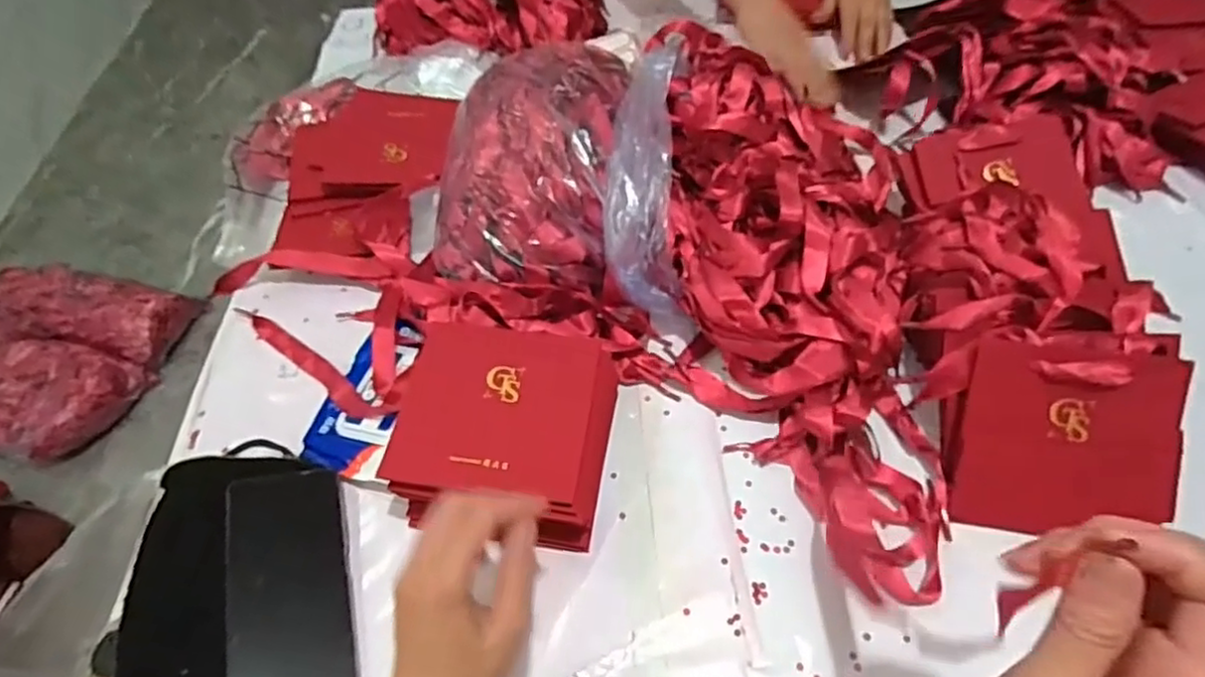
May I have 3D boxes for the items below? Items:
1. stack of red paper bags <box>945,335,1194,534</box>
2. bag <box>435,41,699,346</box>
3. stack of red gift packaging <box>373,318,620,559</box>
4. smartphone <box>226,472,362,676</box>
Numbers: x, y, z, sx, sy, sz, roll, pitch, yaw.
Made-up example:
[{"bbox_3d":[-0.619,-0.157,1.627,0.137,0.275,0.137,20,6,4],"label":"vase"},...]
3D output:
[{"bbox_3d":[0.333,0.068,0.487,0.152,0.143,0.028,-1,12,11],"label":"stack of red paper bags"},{"bbox_3d":[-0.030,-0.172,0.640,0.223,0.100,0.287,3,54,5],"label":"bag"},{"bbox_3d":[-0.075,0.073,0.526,0.152,0.073,0.161,5,54,6],"label":"stack of red gift packaging"},{"bbox_3d":[-0.214,0.173,0.464,0.078,0.014,0.157,-1,65,-28],"label":"smartphone"}]

